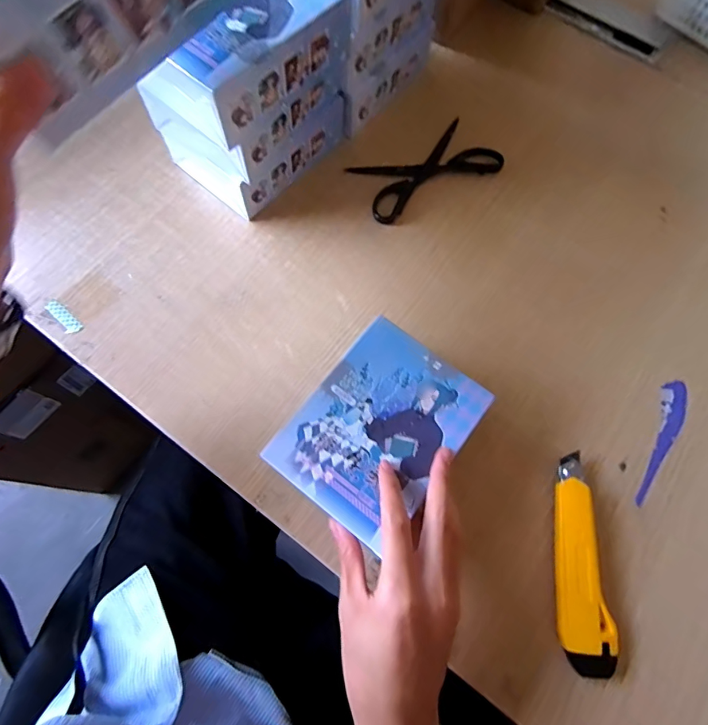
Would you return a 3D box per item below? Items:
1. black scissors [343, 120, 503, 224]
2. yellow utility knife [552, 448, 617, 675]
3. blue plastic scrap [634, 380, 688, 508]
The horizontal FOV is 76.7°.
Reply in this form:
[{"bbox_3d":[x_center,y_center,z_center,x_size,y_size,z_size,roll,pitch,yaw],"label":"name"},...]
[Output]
[{"bbox_3d":[0.077,-0.212,0.486,0.153,0.008,0.078,-28,72,-11],"label":"black scissors"},{"bbox_3d":[0.175,0.155,0.352,0.036,0.021,0.156,1,69,-1],"label":"yellow utility knife"},{"bbox_3d":[0.271,0.070,0.391,0.024,0.006,0.121,24,71,8],"label":"blue plastic scrap"}]

